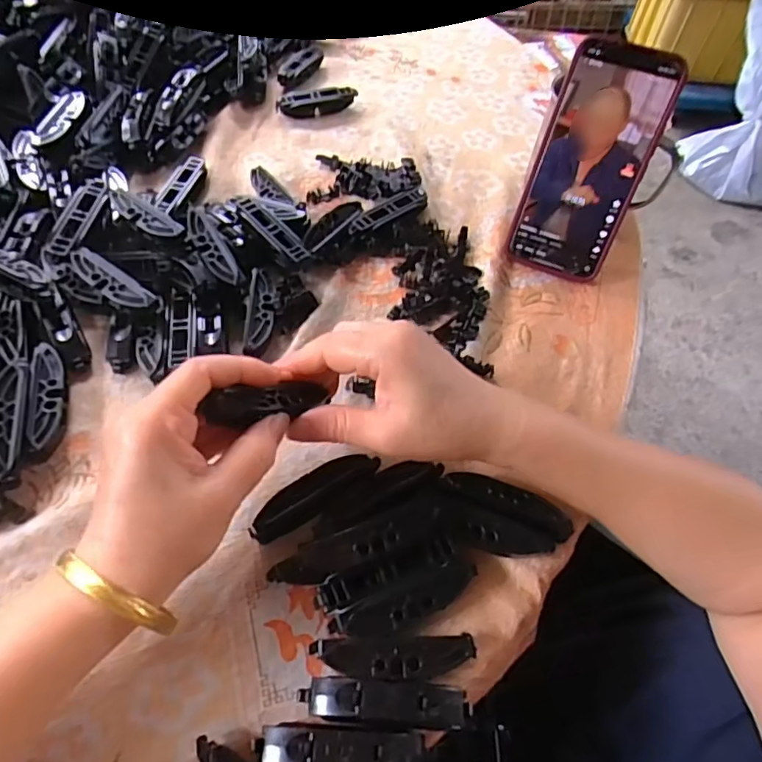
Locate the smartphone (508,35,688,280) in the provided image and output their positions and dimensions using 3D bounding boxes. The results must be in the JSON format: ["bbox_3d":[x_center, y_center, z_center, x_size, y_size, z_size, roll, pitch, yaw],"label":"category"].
[{"bbox_3d":[0.152,-0.156,0.394,0.075,0.156,0.011,20,28,10],"label":"smartphone"}]

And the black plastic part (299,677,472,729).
[{"bbox_3d":[0.003,0.155,0.259,0.080,0.018,0.018,4,59,-1],"label":"black plastic part"}]

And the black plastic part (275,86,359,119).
[{"bbox_3d":[-0.062,-0.270,0.523,0.077,0.019,0.019,-15,61,-12],"label":"black plastic part"}]

